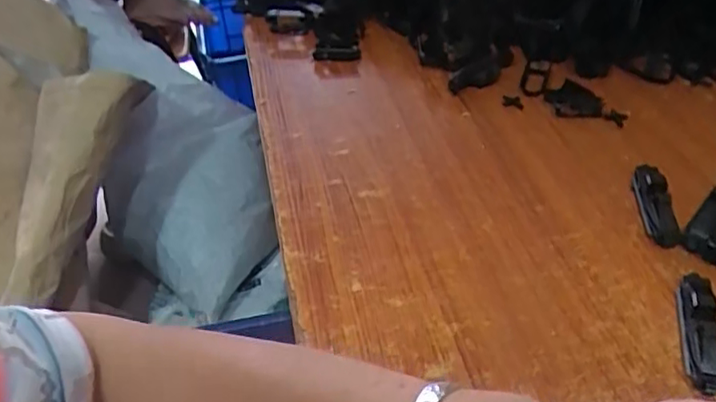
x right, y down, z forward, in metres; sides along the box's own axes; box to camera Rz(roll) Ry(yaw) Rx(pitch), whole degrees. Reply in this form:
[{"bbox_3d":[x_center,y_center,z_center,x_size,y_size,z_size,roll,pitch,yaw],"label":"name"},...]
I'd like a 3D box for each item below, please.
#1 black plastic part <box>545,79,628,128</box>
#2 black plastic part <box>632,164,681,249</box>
[{"bbox_3d":[0.194,-0.083,0.533,0.040,0.011,0.072,-24,43,-22],"label":"black plastic part"},{"bbox_3d":[0.206,0.000,0.427,0.019,0.017,0.078,4,40,10],"label":"black plastic part"}]

